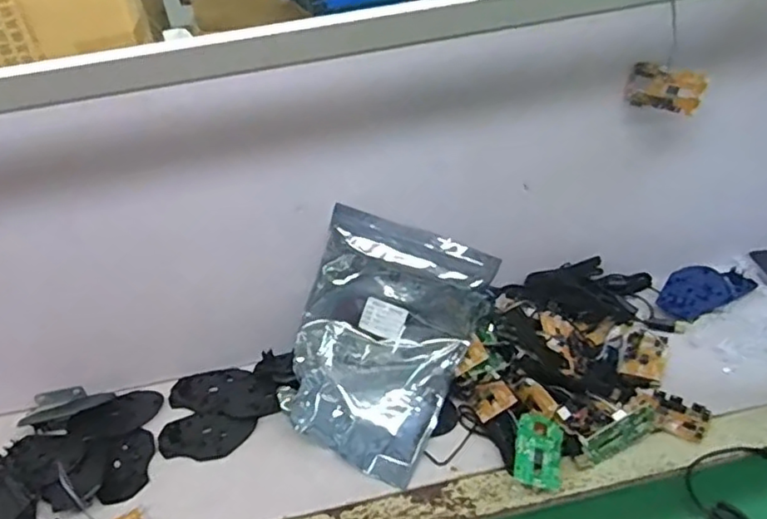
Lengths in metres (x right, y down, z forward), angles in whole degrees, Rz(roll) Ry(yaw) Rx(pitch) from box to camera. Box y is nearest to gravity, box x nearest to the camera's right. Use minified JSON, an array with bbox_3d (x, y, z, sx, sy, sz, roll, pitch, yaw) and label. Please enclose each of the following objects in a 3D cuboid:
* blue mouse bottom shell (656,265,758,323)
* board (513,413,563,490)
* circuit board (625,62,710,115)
[{"bbox_3d":[0.417,0.035,0.809,0.139,0.021,0.071,-19,38,-21],"label":"blue mouse bottom shell"},{"bbox_3d":[0.155,0.190,0.614,0.045,0.012,0.075,15,45,3],"label":"board"},{"bbox_3d":[0.306,-0.185,0.671,0.078,0.045,0.020,15,33,15],"label":"circuit board"}]

